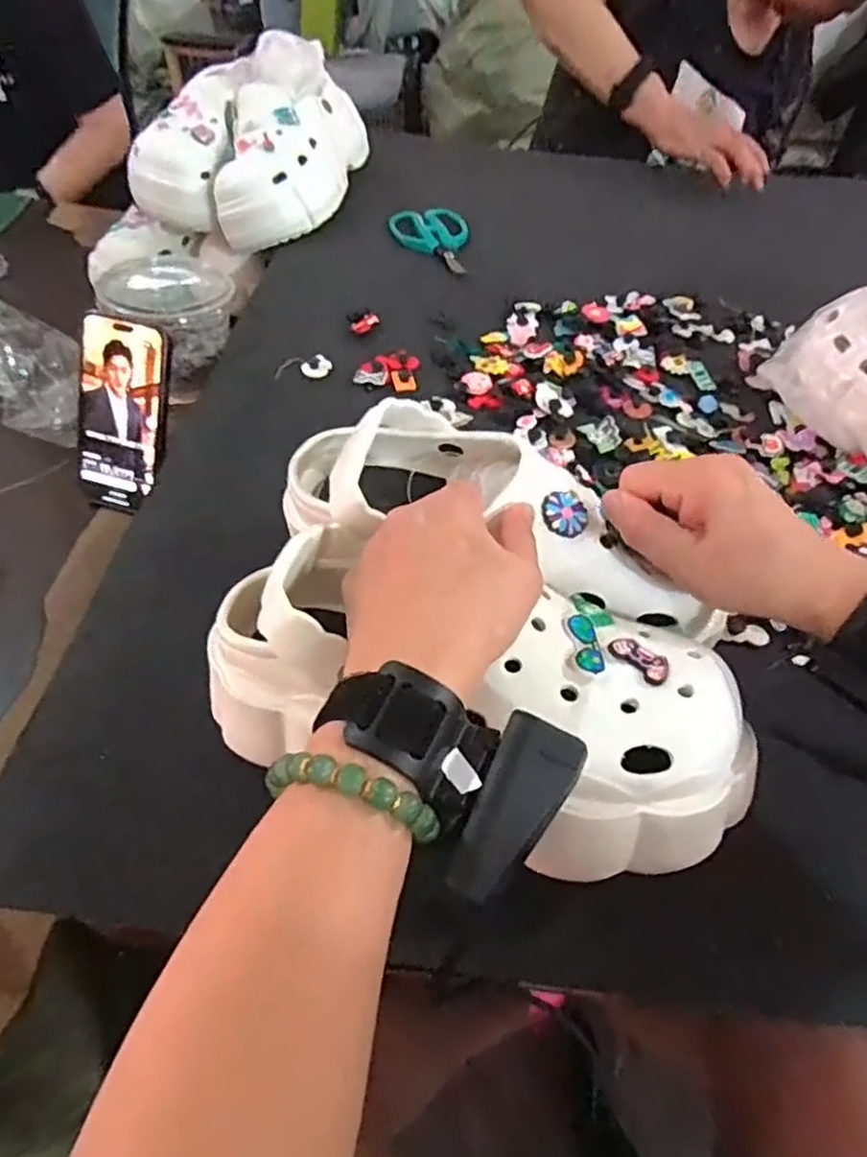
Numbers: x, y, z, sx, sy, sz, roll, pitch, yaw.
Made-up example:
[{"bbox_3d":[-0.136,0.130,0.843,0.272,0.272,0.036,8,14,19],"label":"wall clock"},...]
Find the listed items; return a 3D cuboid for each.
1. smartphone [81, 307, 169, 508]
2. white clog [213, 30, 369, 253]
[{"bbox_3d":[-0.269,-0.138,0.591,0.079,0.163,0.012,19,21,11],"label":"smartphone"},{"bbox_3d":[-0.156,-0.474,0.742,0.121,0.131,0.218,12,51,5],"label":"white clog"}]

